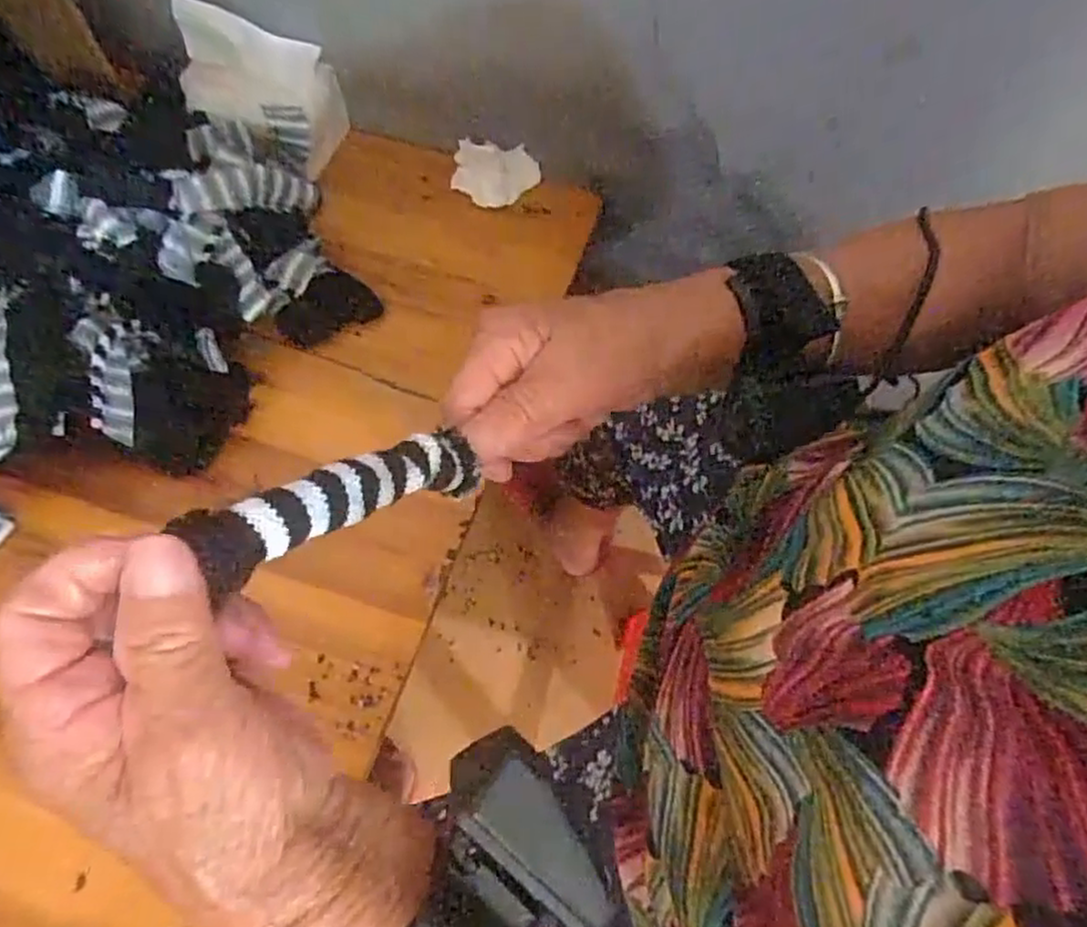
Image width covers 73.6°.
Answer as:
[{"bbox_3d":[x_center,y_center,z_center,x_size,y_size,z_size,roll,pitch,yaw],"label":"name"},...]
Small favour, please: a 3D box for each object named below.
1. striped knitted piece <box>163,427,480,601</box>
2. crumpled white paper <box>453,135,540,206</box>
[{"bbox_3d":[-0.067,0.011,0.252,0.026,0.015,0.113,44,34,17],"label":"striped knitted piece"},{"bbox_3d":[-0.047,-0.277,0.696,0.082,0.056,0.018,8,35,1],"label":"crumpled white paper"}]

